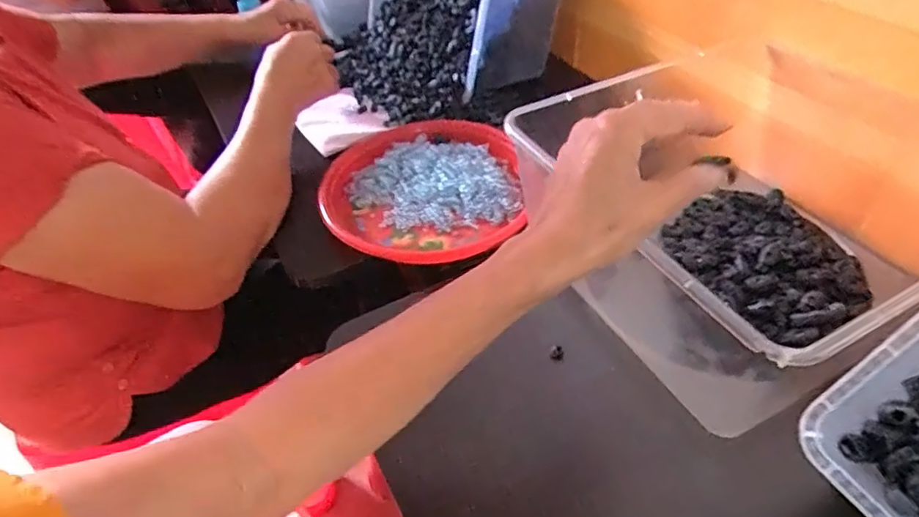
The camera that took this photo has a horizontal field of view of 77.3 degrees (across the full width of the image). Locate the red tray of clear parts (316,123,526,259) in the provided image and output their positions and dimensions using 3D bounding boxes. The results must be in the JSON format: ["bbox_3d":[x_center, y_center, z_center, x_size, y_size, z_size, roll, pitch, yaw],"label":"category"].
[{"bbox_3d":[-0.043,-0.082,0.649,0.219,0.032,0.224,-2,44,3],"label":"red tray of clear parts"}]

